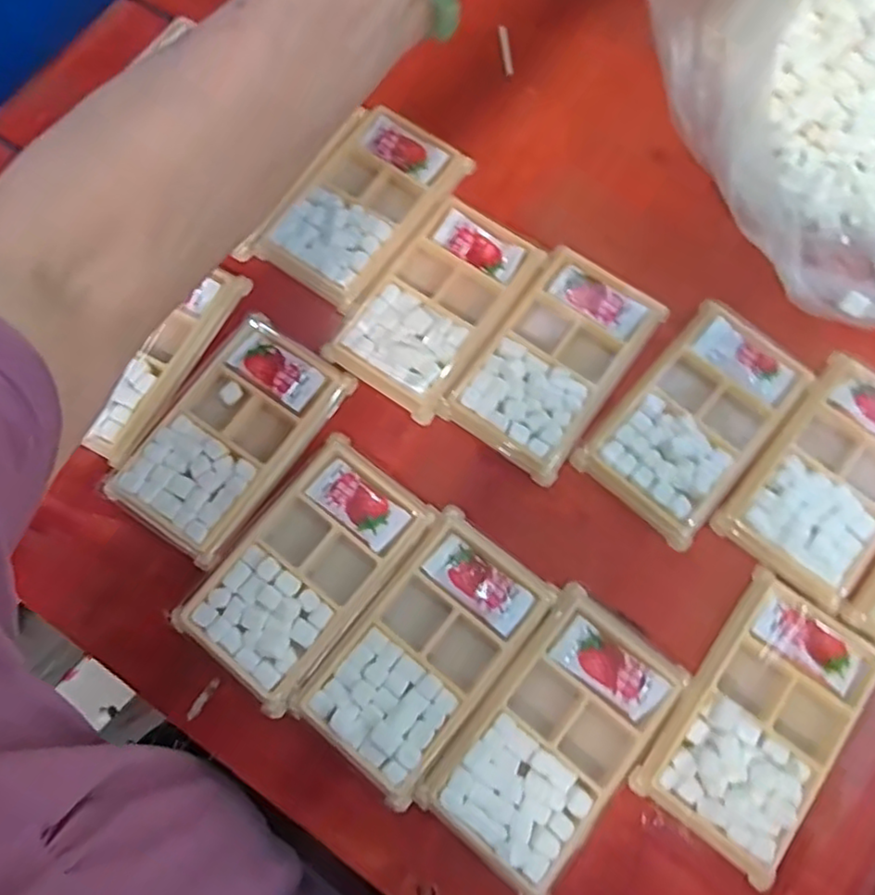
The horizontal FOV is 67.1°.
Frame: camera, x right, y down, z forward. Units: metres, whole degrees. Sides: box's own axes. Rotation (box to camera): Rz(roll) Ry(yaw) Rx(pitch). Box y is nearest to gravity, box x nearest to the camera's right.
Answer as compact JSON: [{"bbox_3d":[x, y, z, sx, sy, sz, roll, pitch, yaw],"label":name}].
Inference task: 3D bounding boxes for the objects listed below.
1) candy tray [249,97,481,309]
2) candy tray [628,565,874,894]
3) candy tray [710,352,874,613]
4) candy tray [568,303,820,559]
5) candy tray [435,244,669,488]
[{"bbox_3d":[-0.046,-0.159,0.428,0.079,0.011,0.134,35,78,9],"label":"candy tray"},{"bbox_3d":[0.170,0.140,0.339,0.076,0.011,0.135,35,78,9],"label":"candy tray"},{"bbox_3d":[0.230,0.017,0.378,0.081,0.012,0.137,38,79,10],"label":"candy tray"},{"bbox_3d":[0.153,-0.018,0.387,0.078,0.010,0.134,41,79,10],"label":"candy tray"},{"bbox_3d":[0.072,-0.054,0.399,0.077,0.010,0.137,34,78,9],"label":"candy tray"}]

